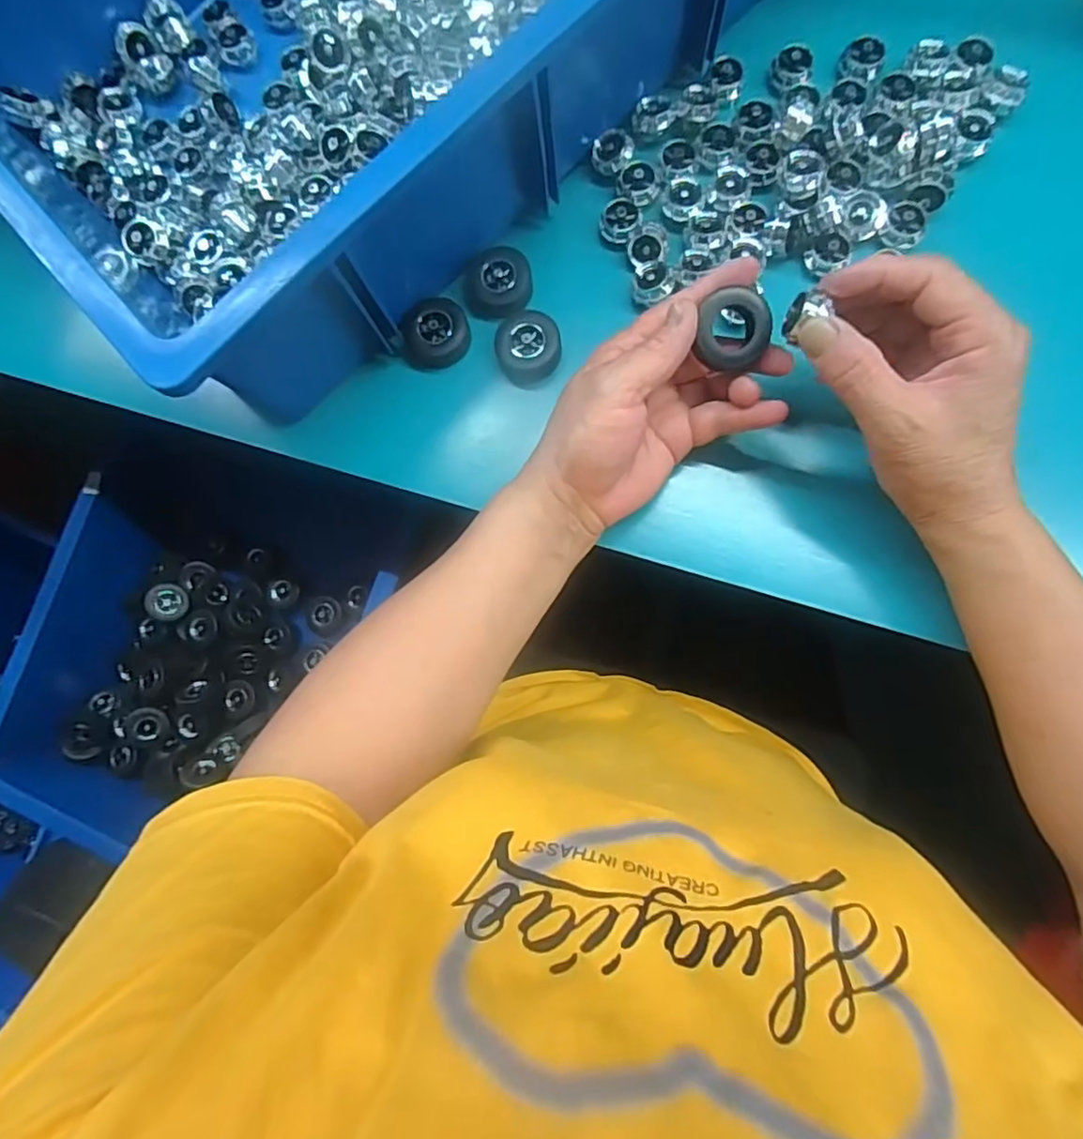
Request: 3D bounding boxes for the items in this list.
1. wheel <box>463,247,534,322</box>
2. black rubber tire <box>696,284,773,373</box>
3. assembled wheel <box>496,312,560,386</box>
[{"bbox_3d":[-0.025,-0.168,0.368,0.038,0.014,0.036,-2,85,6],"label":"wheel"},{"bbox_3d":[0.094,-0.117,0.307,0.034,0.015,0.033,0,105,-4],"label":"black rubber tire"},{"bbox_3d":[-0.008,-0.130,0.365,0.036,0.016,0.040,-5,85,6],"label":"assembled wheel"}]

